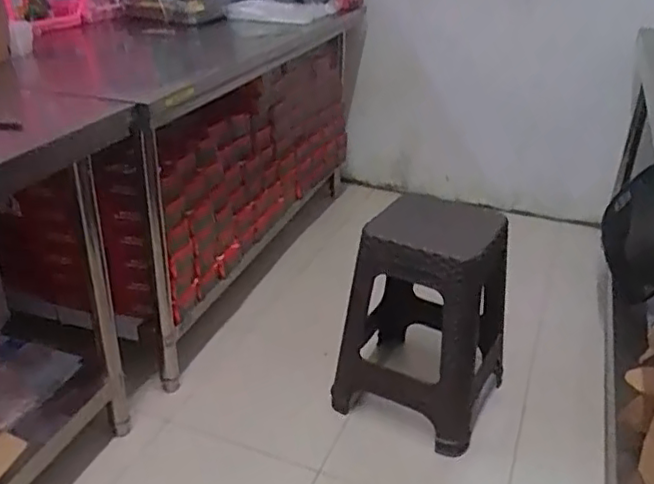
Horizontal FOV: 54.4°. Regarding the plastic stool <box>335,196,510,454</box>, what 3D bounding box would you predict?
[{"bbox_3d":[0.245,0.170,1.553,0.346,0.492,0.344,17,31,27],"label":"plastic stool"}]

